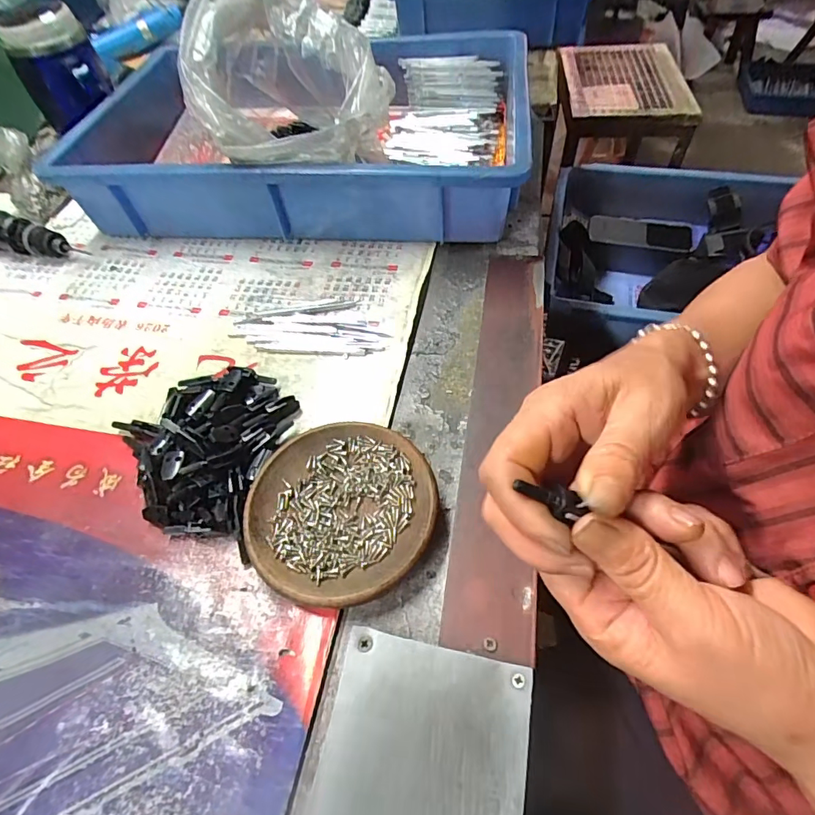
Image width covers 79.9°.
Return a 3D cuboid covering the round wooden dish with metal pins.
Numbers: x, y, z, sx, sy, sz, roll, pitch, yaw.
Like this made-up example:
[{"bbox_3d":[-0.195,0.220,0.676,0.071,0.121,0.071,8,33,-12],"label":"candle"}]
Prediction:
[{"bbox_3d":[-0.040,0.063,0.300,0.112,0.017,0.113,-2,54,3],"label":"round wooden dish with metal pins"}]

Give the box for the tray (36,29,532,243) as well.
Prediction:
[{"bbox_3d":[-0.106,-0.290,0.518,0.442,0.088,0.292,3,55,7],"label":"tray"}]

